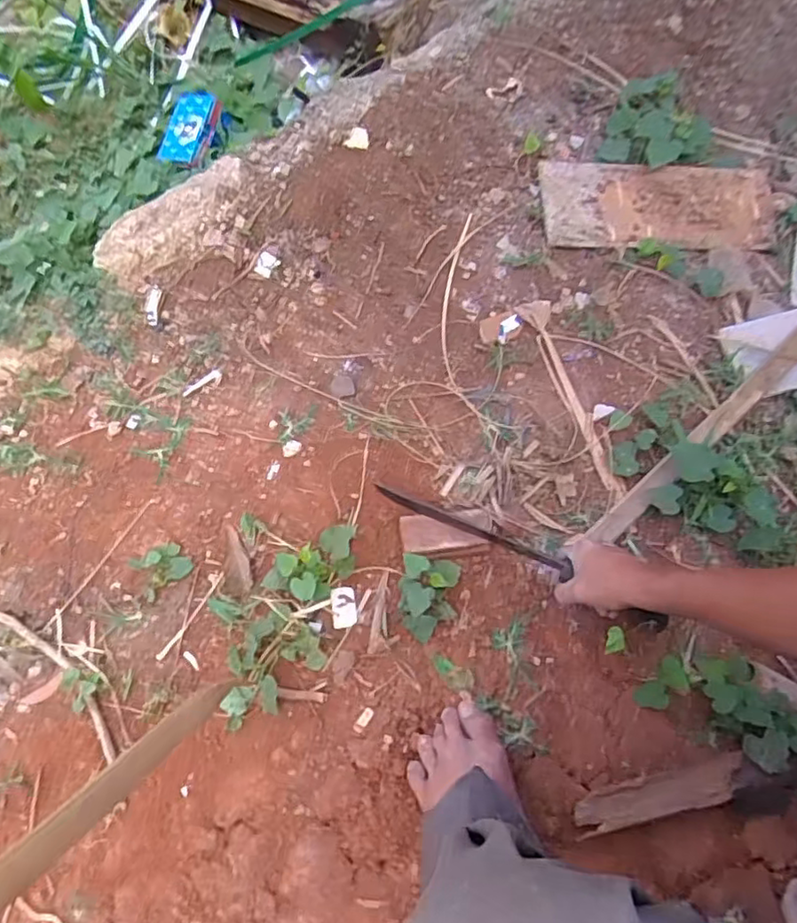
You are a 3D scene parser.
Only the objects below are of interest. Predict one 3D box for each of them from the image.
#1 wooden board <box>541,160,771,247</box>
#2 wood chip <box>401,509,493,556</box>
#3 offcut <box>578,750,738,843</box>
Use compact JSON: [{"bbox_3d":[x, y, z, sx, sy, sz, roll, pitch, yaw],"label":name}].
[{"bbox_3d":[0.423,-0.415,1.014,0.385,0.017,0.150,-2,80,-11],"label":"wooden board"},{"bbox_3d":[0.063,0.090,0.809,0.115,0.021,0.058,-7,67,-4],"label":"wood chip"},{"bbox_3d":[0.284,0.362,0.686,0.191,0.023,0.041,-12,67,-6],"label":"offcut"}]

